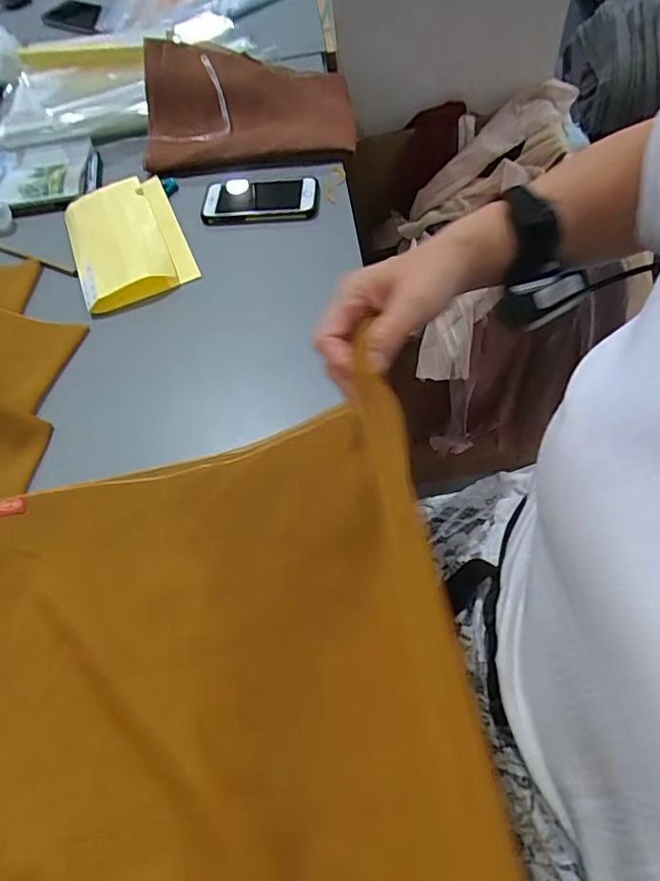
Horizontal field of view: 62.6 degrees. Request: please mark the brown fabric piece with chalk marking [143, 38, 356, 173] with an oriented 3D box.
[{"bbox_3d":[-0.120,-0.442,0.701,0.253,0.120,0.185,-16,59,-7],"label":"brown fabric piece with chalk marking"}]

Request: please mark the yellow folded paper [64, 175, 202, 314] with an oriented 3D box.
[{"bbox_3d":[-0.235,-0.234,0.626,0.124,0.029,0.183,-21,59,-10],"label":"yellow folded paper"}]

